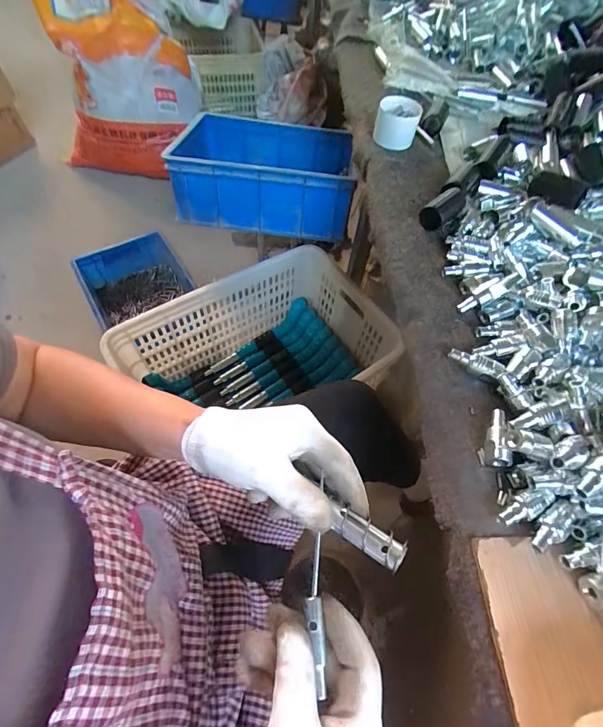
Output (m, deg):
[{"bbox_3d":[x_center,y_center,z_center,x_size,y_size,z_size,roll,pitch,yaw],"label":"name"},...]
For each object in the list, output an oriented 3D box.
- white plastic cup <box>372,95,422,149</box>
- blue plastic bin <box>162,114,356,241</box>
[{"bbox_3d":[0.148,-0.373,0.572,0.065,0.049,0.062,14,60,4],"label":"white plastic cup"},{"bbox_3d":[-0.080,-0.448,0.834,0.381,0.137,0.289,2,60,-3],"label":"blue plastic bin"}]

